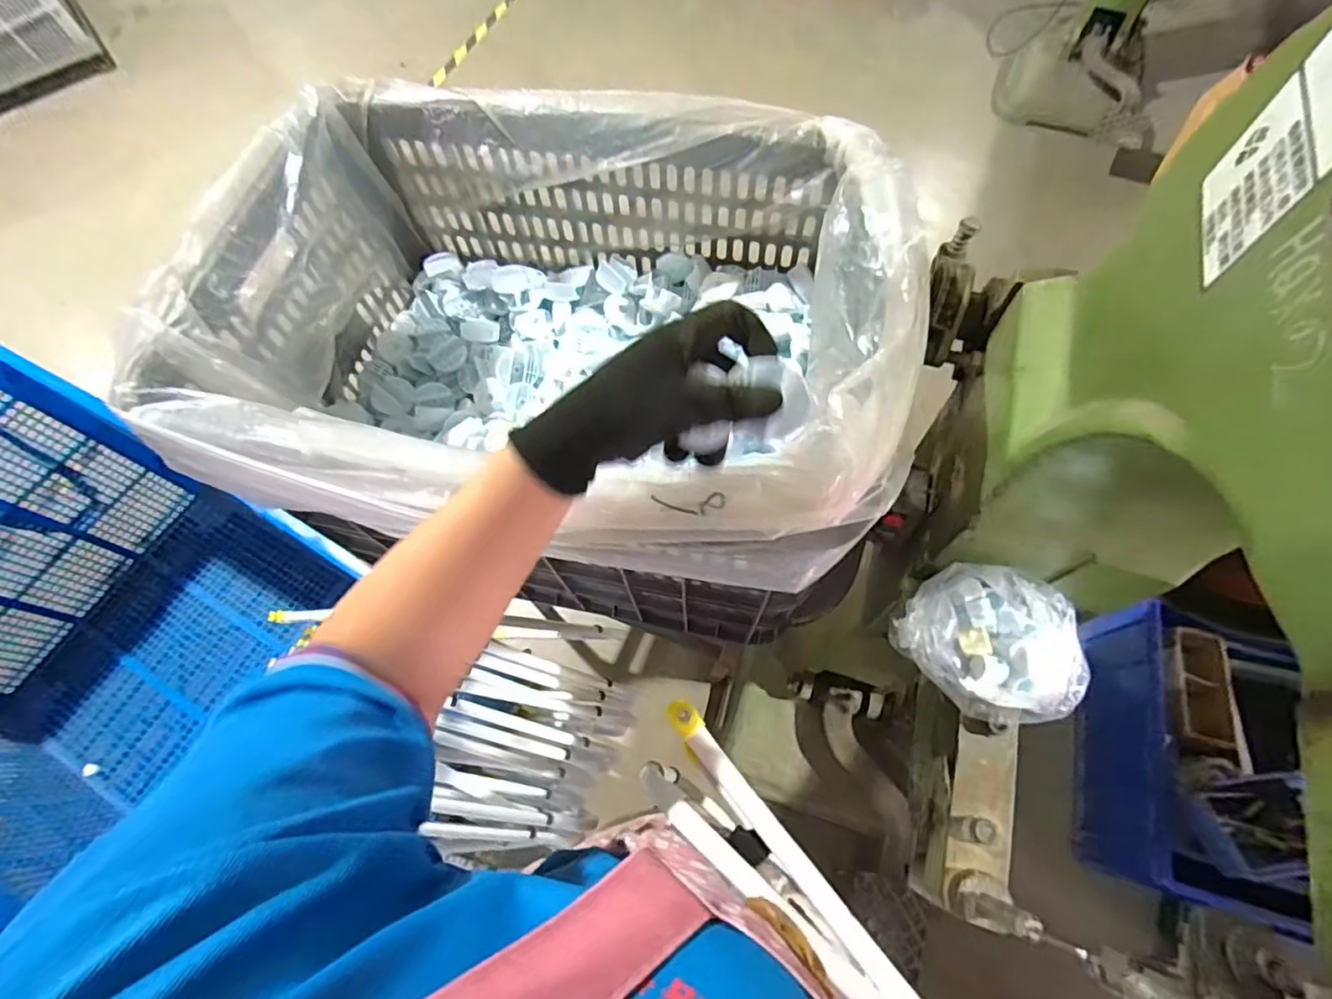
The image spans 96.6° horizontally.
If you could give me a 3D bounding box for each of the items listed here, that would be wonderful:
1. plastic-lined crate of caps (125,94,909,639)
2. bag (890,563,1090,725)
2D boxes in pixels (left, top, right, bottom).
[{"bbox_3d":[-0.105,-0.153,0.586,0.607,0.276,0.461,10,67,8],"label":"plastic-lined crate of caps"},{"bbox_3d":[0.263,0.119,0.486,0.107,0.074,0.117,-4,66,1],"label":"bag"}]

